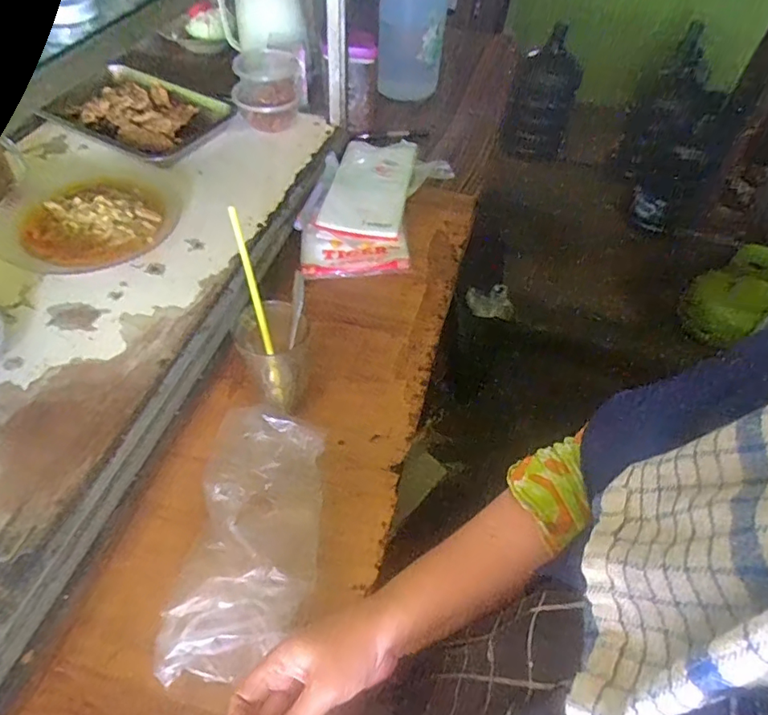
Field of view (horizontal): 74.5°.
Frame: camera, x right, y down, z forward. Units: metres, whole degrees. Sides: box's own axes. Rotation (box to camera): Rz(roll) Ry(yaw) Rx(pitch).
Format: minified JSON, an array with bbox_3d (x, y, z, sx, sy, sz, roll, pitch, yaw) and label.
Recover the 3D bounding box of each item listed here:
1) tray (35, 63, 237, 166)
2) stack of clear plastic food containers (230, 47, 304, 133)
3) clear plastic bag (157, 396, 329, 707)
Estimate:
[{"bbox_3d":[-0.414,-0.420,0.854,0.263,0.040,0.195,23,55,12],"label":"tray"},{"bbox_3d":[-0.196,-0.459,0.862,0.117,0.099,0.120,-1,54,-6],"label":"stack of clear plastic food containers"},{"bbox_3d":[-0.123,0.162,0.468,0.118,0.055,0.250,3,53,-3],"label":"clear plastic bag"}]

